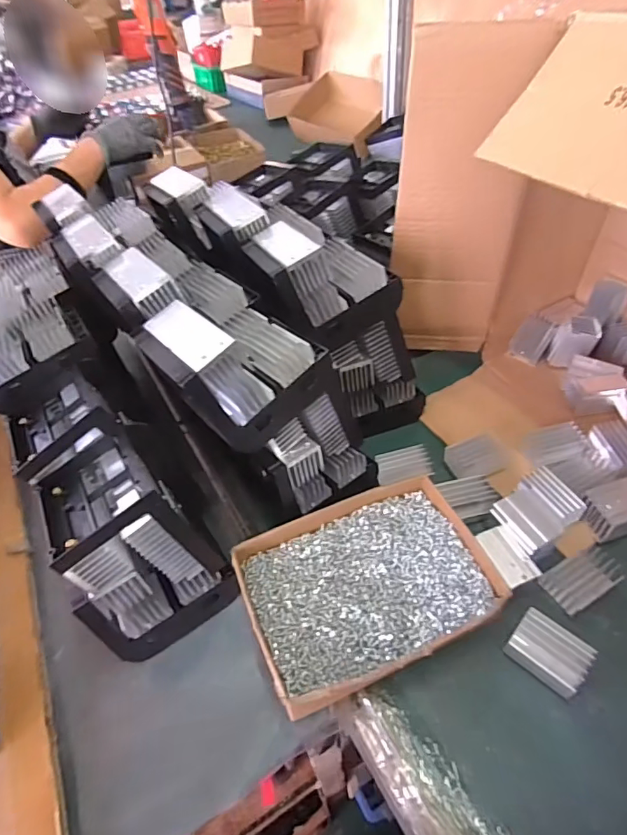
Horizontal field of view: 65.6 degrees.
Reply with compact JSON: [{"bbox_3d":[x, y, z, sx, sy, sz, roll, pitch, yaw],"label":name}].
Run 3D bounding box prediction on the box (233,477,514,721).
[{"bbox_3d":[0.047,0.149,0.437,0.204,0.046,0.153,-19,49,-12],"label":"box"}]

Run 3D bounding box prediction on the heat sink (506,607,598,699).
[{"bbox_3d":[0.191,0.192,0.396,0.055,0.028,0.039,34,59,31],"label":"heat sink"}]

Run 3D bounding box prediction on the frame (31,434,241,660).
[{"bbox_3d":[-0.157,0.101,0.423,0.111,0.136,0.131,-26,50,-18],"label":"frame"}]

